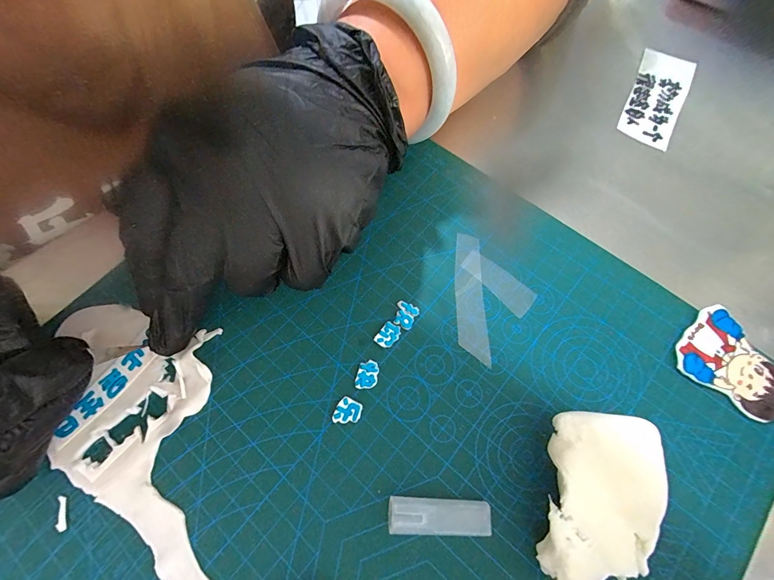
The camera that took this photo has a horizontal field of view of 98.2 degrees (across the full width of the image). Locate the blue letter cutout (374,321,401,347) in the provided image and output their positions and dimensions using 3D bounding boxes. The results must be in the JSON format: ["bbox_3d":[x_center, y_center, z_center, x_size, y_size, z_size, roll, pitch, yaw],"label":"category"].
[{"bbox_3d":[0.001,0.022,0.165,0.009,0.004,0.013,35,73,12],"label":"blue letter cutout"}]

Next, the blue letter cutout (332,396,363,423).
[{"bbox_3d":[-0.018,0.056,0.152,0.011,0.004,0.012,25,71,9],"label":"blue letter cutout"}]

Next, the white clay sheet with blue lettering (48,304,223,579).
[{"bbox_3d":[-0.090,0.076,0.142,0.074,0.009,0.179,-37,74,-13],"label":"white clay sheet with blue lettering"}]

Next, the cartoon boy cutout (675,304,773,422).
[{"bbox_3d":[0.164,0.035,0.157,0.048,0.004,0.038,40,74,13],"label":"cartoon boy cutout"}]

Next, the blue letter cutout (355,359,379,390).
[{"bbox_3d":[-0.009,0.040,0.158,0.009,0.004,0.014,12,69,4],"label":"blue letter cutout"}]

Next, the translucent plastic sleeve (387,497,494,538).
[{"bbox_3d":[0.021,0.091,0.135,0.040,0.011,0.013,2,69,0],"label":"translucent plastic sleeve"}]

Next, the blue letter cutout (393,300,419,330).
[{"bbox_3d":[0.009,0.012,0.168,0.011,0.004,0.013,24,71,8],"label":"blue letter cutout"}]

